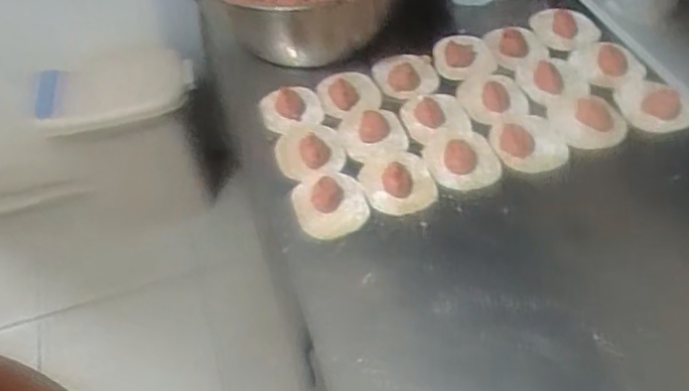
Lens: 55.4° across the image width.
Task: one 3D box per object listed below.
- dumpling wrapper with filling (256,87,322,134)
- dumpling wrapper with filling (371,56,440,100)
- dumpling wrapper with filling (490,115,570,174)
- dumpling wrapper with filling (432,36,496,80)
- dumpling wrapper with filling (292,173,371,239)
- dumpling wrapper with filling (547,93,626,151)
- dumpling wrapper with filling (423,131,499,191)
[{"bbox_3d":[-0.063,-0.105,0.785,0.072,0.030,0.064,-18,49,-10],"label":"dumpling wrapper with filling"},{"bbox_3d":[0.079,-0.147,0.812,0.075,0.024,0.087,-11,48,-4],"label":"dumpling wrapper with filling"},{"bbox_3d":[0.197,-0.059,0.716,0.073,0.014,0.081,-10,48,-3],"label":"dumpling wrapper with filling"},{"bbox_3d":[0.151,-0.173,0.828,0.076,0.017,0.083,3,49,9],"label":"dumpling wrapper with filling"},{"bbox_3d":[-0.016,0.006,0.681,0.071,0.029,0.078,-3,48,4],"label":"dumpling wrapper with filling"},{"bbox_3d":[0.270,-0.085,0.735,0.077,0.013,0.087,-10,48,-2],"label":"dumpling wrapper with filling"},{"bbox_3d":[0.125,-0.040,0.711,0.072,0.012,0.084,-18,49,-10],"label":"dumpling wrapper with filling"}]

